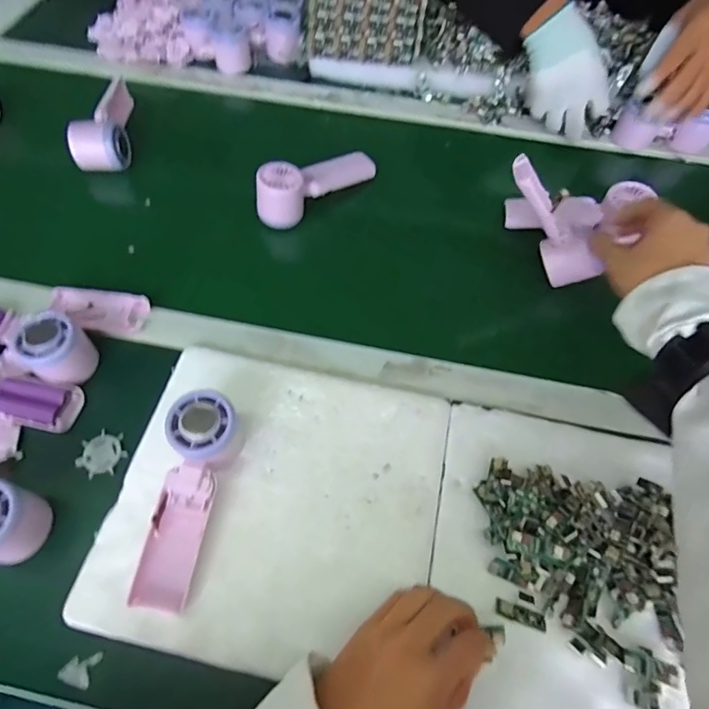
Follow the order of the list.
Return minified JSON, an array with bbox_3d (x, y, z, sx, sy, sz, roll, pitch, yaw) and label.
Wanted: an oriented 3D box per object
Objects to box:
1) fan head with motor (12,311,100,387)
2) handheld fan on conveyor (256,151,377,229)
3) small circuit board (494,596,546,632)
[{"bbox_3d":[-0.285,-0.004,0.445,0.053,0.055,0.053,33,65,16],"label":"fan head with motor"},{"bbox_3d":[-0.052,-0.221,0.582,0.167,0.057,0.051,-36,67,-19],"label":"handheld fan on conveyor"},{"bbox_3d":[0.130,0.202,0.360,0.039,0.006,0.012,18,62,9],"label":"small circuit board"}]

